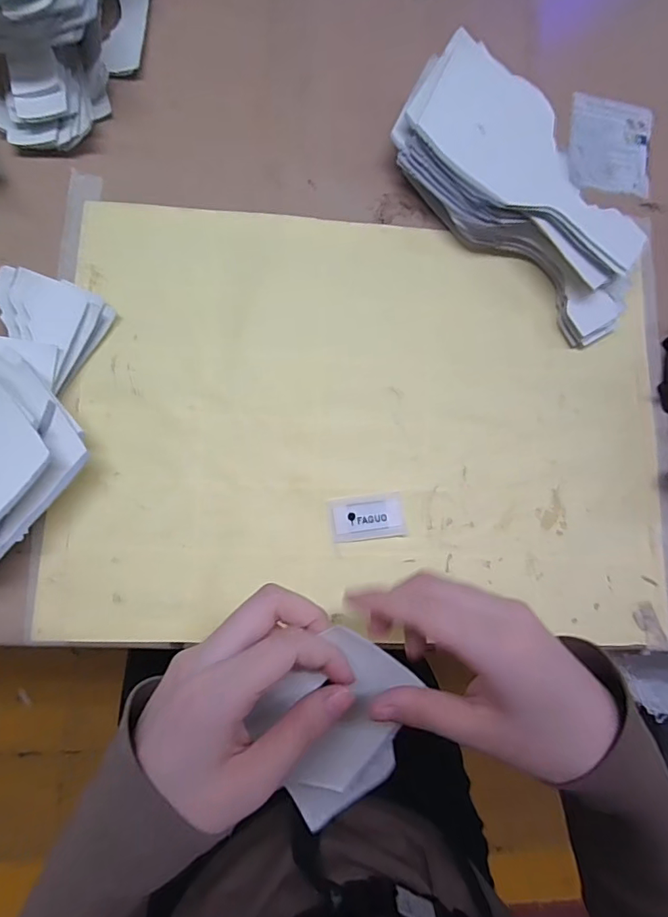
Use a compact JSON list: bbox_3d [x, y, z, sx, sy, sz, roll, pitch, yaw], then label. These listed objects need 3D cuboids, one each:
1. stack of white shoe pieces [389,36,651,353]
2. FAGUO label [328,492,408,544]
[{"bbox_3d":[0.149,-0.201,0.368,0.229,0.048,0.107,41,80,1],"label":"stack of white shoe pieces"},{"bbox_3d":[0.025,0.042,0.341,0.053,0.004,0.031,-7,83,-6],"label":"FAGUO label"}]

